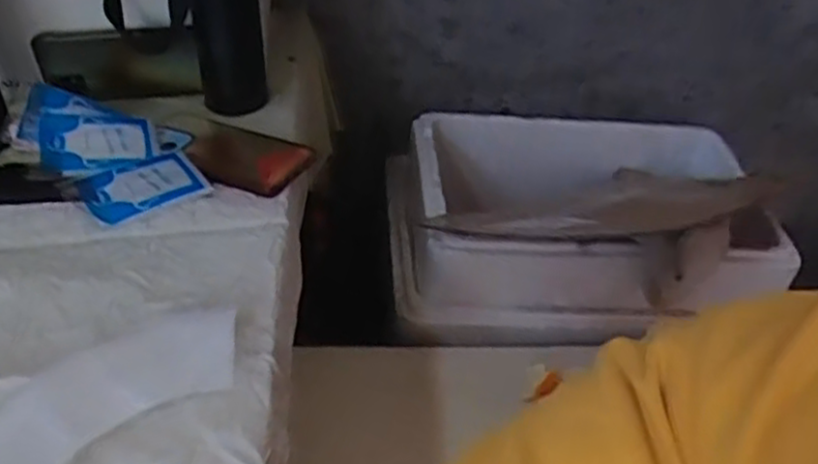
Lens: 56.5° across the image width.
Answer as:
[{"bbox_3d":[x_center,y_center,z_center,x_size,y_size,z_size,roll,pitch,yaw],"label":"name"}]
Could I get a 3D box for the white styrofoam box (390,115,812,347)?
[{"bbox_3d":[0.213,-0.016,0.943,0.465,0.136,0.337,-2,38,-2],"label":"white styrofoam box"}]

